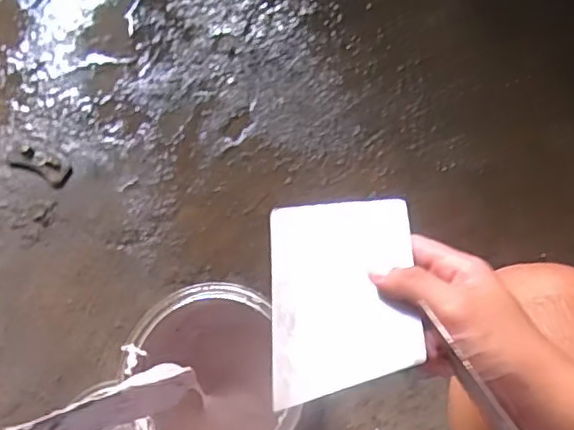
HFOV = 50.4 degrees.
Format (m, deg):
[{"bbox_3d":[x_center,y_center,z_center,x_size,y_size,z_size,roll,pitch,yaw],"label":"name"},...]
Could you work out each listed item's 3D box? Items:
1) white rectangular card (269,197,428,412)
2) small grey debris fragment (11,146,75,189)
[{"bbox_3d":[0.035,0.048,0.401,0.099,0.005,0.137,-13,55,19],"label":"white rectangular card"},{"bbox_3d":[-0.332,-0.068,0.823,0.086,0.010,0.035,27,73,12],"label":"small grey debris fragment"}]

